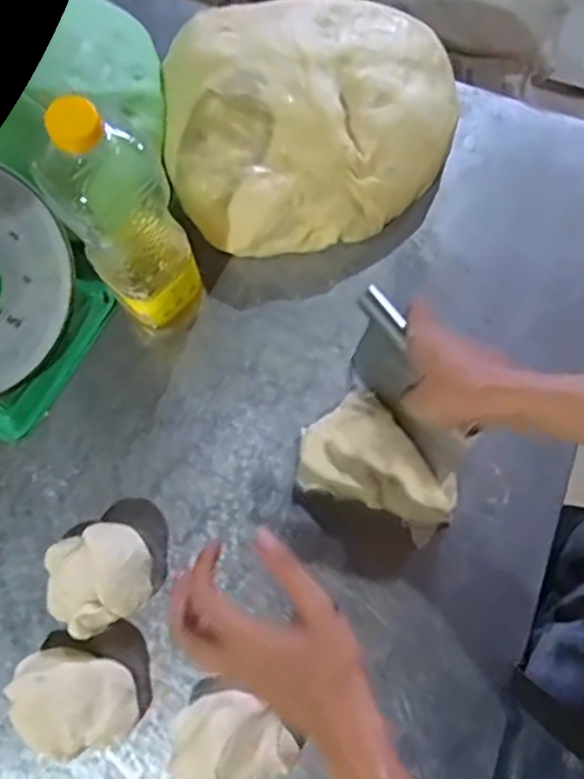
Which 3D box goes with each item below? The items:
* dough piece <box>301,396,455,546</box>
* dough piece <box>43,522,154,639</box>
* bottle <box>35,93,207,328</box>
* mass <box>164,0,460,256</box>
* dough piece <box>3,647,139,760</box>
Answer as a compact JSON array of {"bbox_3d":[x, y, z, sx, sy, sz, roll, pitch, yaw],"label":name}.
[{"bbox_3d":[0.075,0.076,0.541,0.094,0.056,0.140,-43,79,-10],"label":"dough piece"},{"bbox_3d":[-0.164,0.158,0.525,0.084,0.047,0.081,0,75,0],"label":"dough piece"},{"bbox_3d":[-0.125,-0.119,0.485,0.081,0.262,0.069,-27,76,-7],"label":"bottle"},{"bbox_3d":[0.017,-0.257,0.609,0.278,0.107,0.234,-1,75,0],"label":"mass"},{"bbox_3d":[-0.179,0.255,0.509,0.091,0.054,0.080,-12,75,-3],"label":"dough piece"}]

